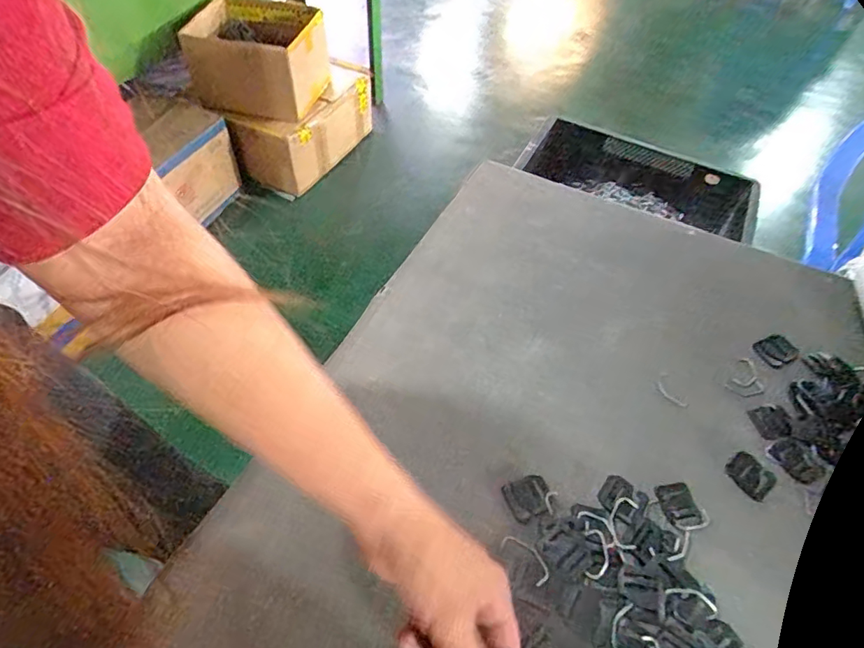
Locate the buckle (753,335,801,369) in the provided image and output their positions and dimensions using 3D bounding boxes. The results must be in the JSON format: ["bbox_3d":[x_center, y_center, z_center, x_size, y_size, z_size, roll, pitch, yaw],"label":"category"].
[{"bbox_3d":[0.336,0.027,0.518,0.037,0.007,0.032,-22,53,-18],"label":"buckle"}]

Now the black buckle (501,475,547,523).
[{"bbox_3d":[0.076,0.137,0.421,0.034,0.005,0.030,-17,51,-14],"label":"black buckle"}]

